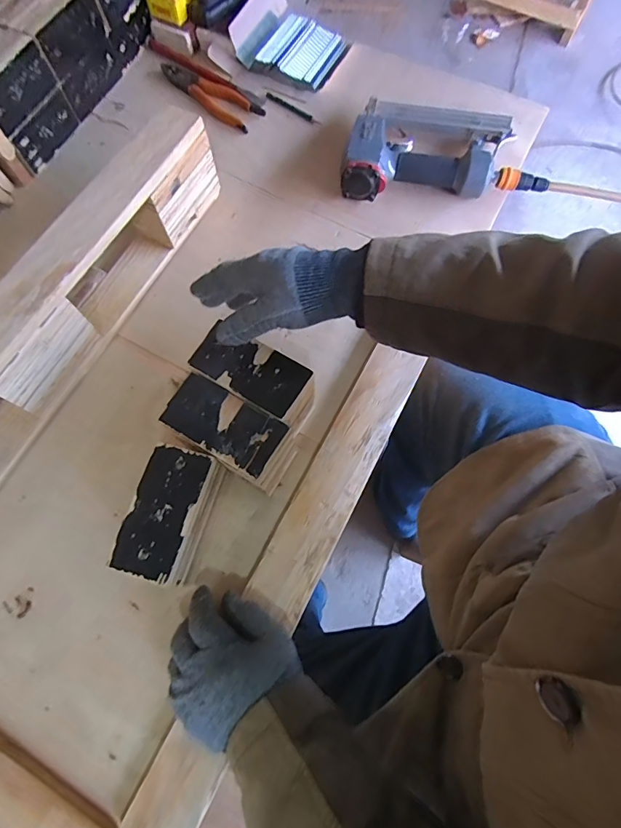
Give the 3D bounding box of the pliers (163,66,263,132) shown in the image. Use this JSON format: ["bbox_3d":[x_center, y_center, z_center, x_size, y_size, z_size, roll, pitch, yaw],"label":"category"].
[{"bbox_3d":[-0.159,-0.499,0.665,0.185,0.012,0.056,36,75,12],"label":"pliers"}]

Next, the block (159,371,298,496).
[{"bbox_3d":[-0.079,0.022,0.443,0.128,0.073,0.062,29,75,11],"label":"block"}]

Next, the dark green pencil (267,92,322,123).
[{"bbox_3d":[-0.027,-0.466,0.657,0.099,0.004,0.012,35,75,12],"label":"dark green pencil"}]

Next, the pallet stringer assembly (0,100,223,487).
[{"bbox_3d":[-0.323,-0.078,0.475,0.097,0.116,0.648,26,73,9],"label":"pallet stringer assembly"}]

